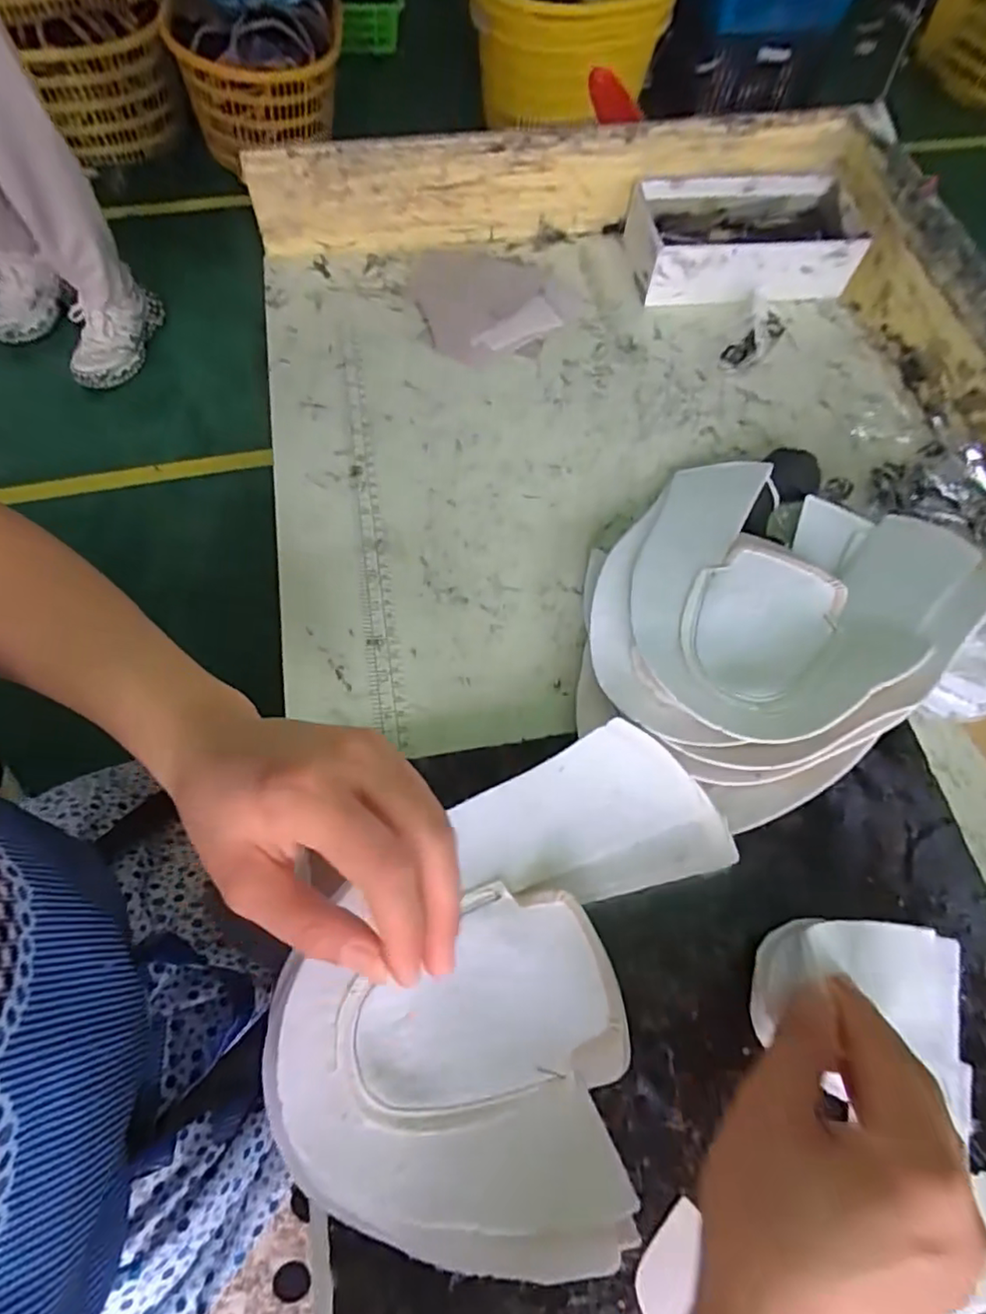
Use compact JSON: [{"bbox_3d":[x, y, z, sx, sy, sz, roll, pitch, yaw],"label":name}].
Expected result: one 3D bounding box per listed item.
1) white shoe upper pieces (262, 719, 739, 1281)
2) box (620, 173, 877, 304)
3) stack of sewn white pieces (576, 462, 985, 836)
[{"bbox_3d":[0.011,0.135,0.284,0.158,0.036,0.235,22,66,9],"label":"white shoe upper pieces"},{"bbox_3d":[0.225,-0.376,0.555,0.187,0.055,0.111,-1,64,-4],"label":"box"},{"bbox_3d":[0.168,-0.031,0.380,0.200,0.056,0.253,36,69,15],"label":"stack of sewn white pieces"}]

